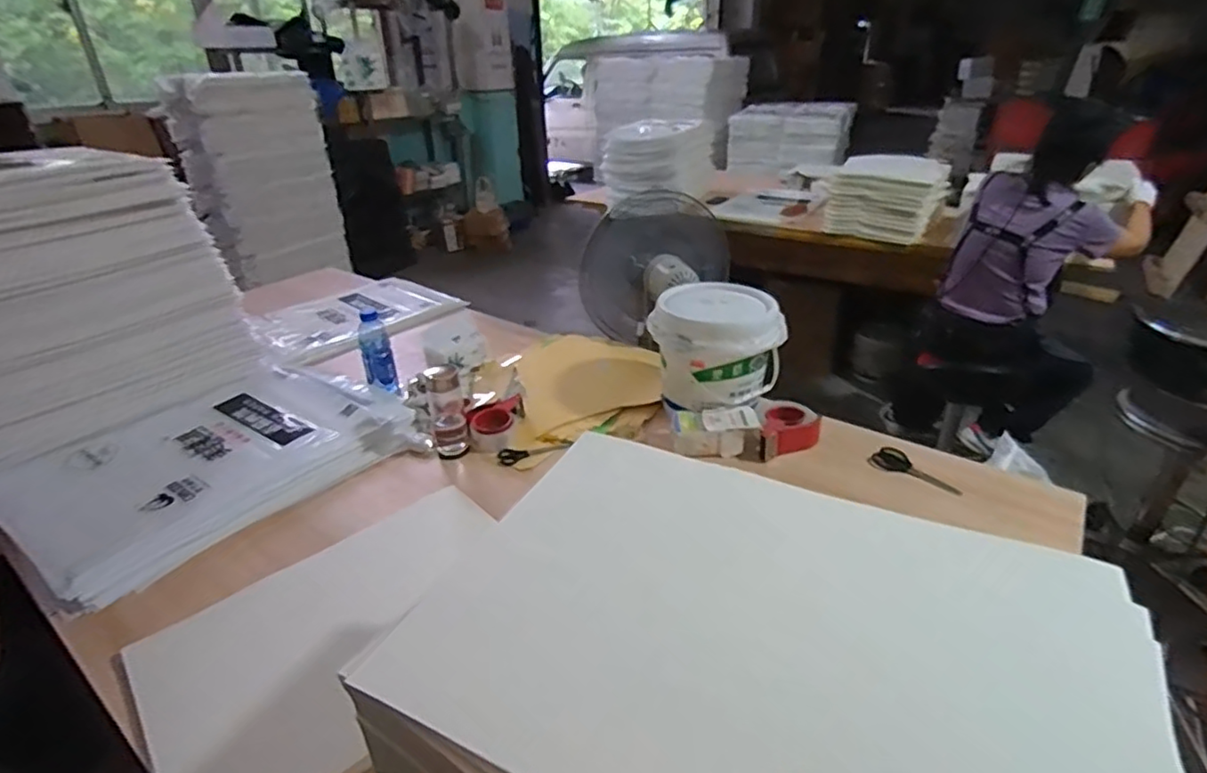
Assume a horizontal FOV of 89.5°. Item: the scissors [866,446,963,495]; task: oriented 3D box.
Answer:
[{"bbox_3d":[0.598,0.156,1.169,0.162,0.014,0.066,21,51,22],"label":"scissors"}]

